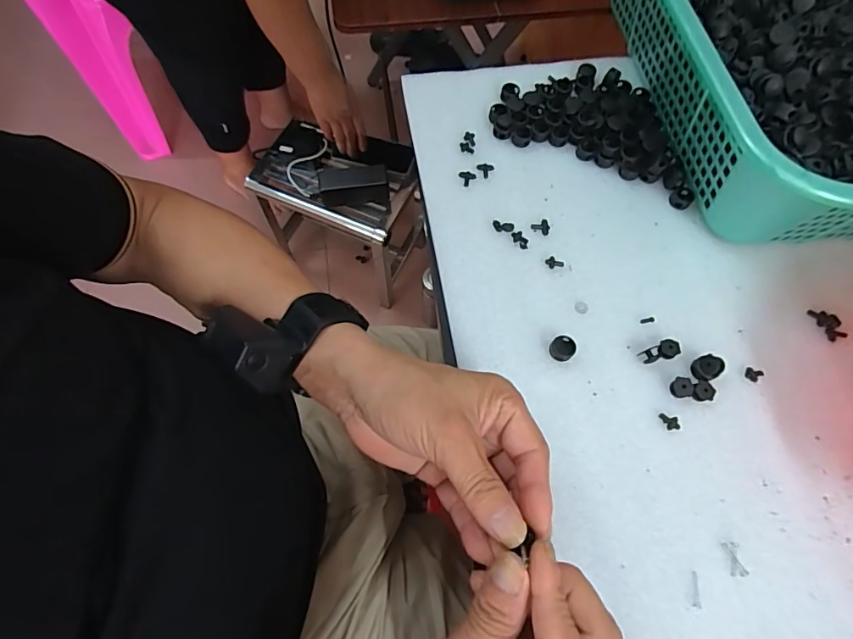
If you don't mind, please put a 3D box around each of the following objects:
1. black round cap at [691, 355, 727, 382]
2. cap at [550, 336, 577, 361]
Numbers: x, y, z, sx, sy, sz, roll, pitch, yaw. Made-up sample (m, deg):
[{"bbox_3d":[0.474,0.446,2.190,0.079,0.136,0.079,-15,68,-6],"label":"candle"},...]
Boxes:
[{"bbox_3d":[0.195,0.034,0.333,0.018,0.016,0.016,-25,69,-11],"label":"black round cap"},{"bbox_3d":[0.097,0.021,0.340,0.017,0.010,0.017,0,66,0],"label":"cap"}]

